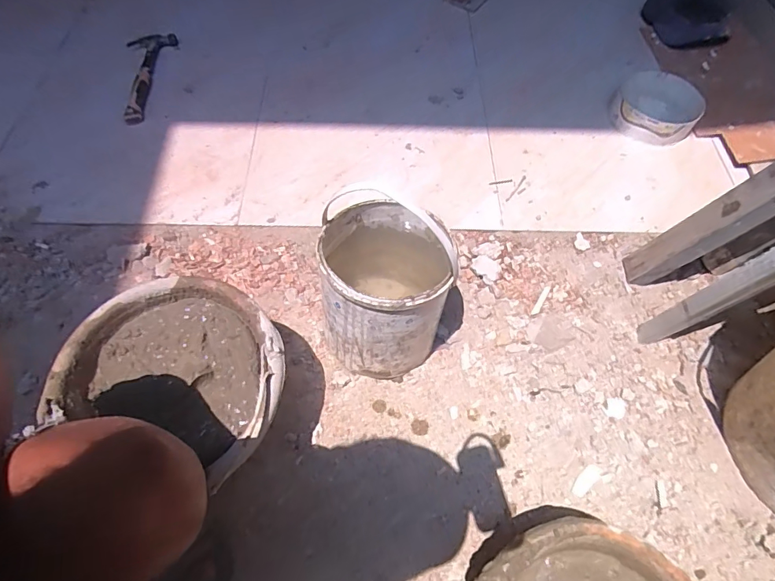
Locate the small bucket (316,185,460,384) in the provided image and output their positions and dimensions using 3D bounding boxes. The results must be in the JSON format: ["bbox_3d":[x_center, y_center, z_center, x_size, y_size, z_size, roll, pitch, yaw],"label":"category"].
[{"bbox_3d":[-0.002,-0.002,0.640,0.171,0.195,0.203,3,60,-1],"label":"small bucket"}]

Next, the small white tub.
[{"bbox_3d":[0.600,-0.407,0.993,0.178,0.067,0.195,1,60,-2],"label":"small white tub"}]

